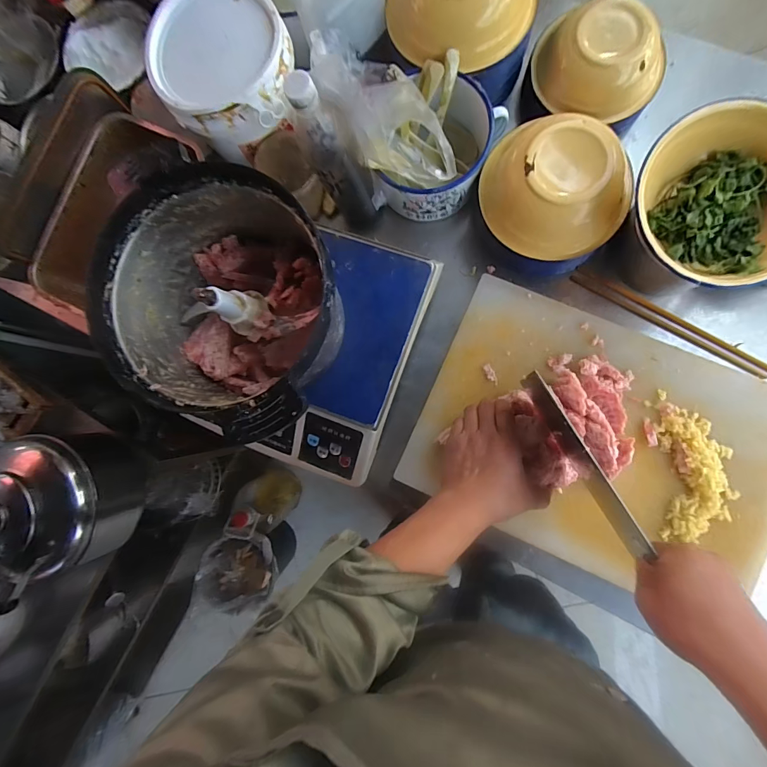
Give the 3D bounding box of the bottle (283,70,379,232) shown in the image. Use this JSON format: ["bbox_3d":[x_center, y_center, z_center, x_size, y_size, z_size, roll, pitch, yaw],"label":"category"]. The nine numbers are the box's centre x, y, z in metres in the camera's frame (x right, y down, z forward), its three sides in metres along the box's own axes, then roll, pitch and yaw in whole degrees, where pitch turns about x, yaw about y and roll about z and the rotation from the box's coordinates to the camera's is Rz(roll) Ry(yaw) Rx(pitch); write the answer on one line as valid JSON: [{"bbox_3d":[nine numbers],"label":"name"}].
[{"bbox_3d":[-0.057,-0.277,0.504,0.049,0.274,0.055,-30,84,5],"label":"bottle"}]

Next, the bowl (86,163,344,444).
[{"bbox_3d":[-0.150,-0.081,0.404,0.228,0.137,0.212,0,87,8],"label":"bowl"}]

